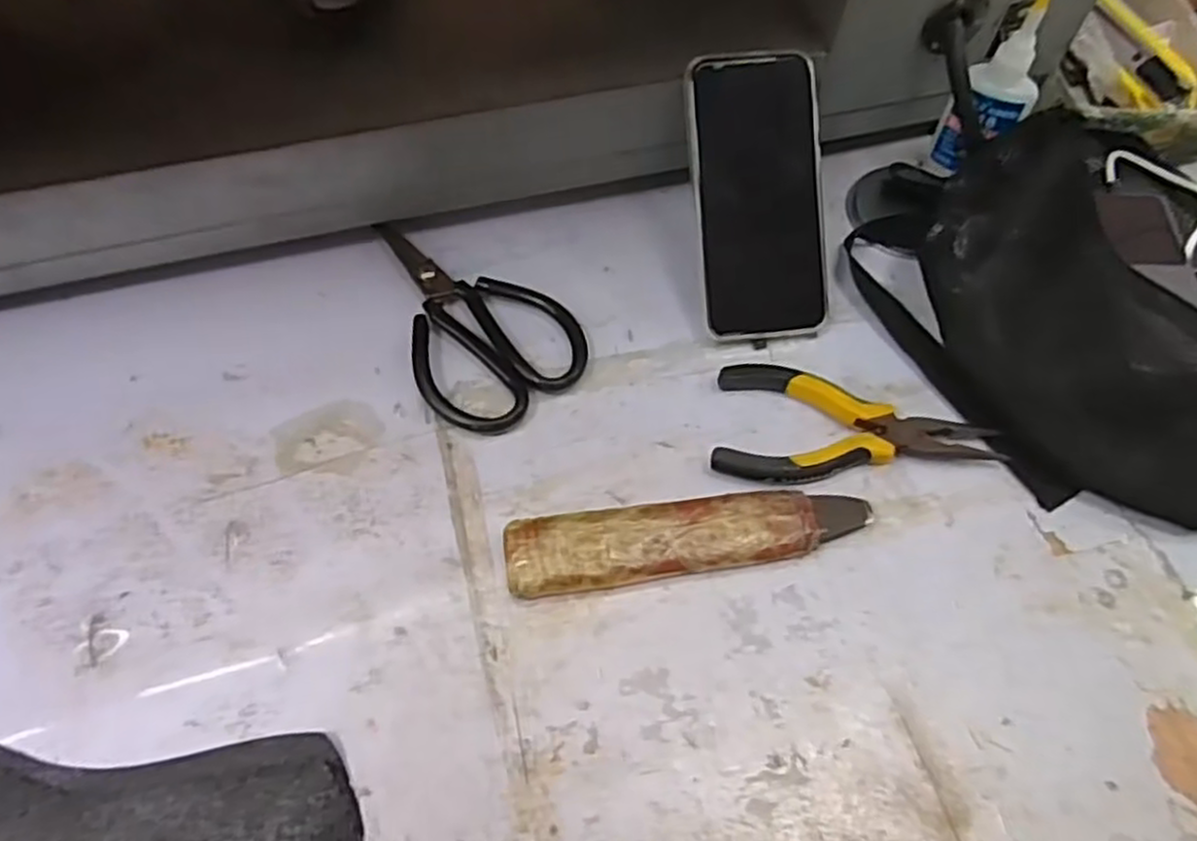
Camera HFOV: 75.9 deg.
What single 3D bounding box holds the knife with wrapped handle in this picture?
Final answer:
[{"bbox_3d":[0.046,0.061,0.399,0.185,0.019,0.039,-7,60,-5],"label":"knife with wrapped handle"}]

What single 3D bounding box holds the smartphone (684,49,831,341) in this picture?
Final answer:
[{"bbox_3d":[0.096,-0.131,0.454,0.076,0.010,0.161,-6,96,-4],"label":"smartphone"}]

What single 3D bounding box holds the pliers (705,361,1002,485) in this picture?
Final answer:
[{"bbox_3d":[0.142,0.007,0.425,0.150,0.016,0.069,7,60,4],"label":"pliers"}]

